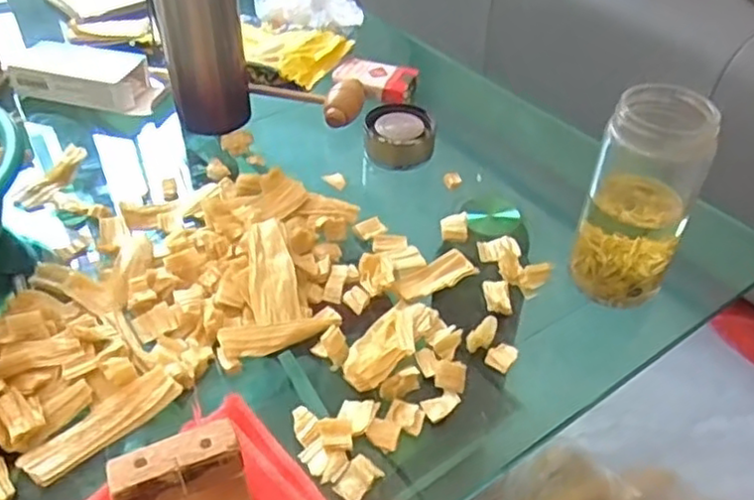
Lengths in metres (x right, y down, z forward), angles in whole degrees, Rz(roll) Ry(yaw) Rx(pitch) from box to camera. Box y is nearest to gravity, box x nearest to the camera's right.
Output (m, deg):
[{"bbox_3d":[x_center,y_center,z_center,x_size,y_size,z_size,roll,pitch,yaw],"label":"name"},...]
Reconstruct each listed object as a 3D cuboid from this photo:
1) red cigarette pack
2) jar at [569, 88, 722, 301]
[{"bbox_3d":[0.000,-0.190,0.738,0.091,0.021,0.052,20,46,18],"label":"red cigarette pack"},{"bbox_3d":[0.188,-0.036,0.476,0.068,0.145,0.068,23,47,21],"label":"jar"}]

